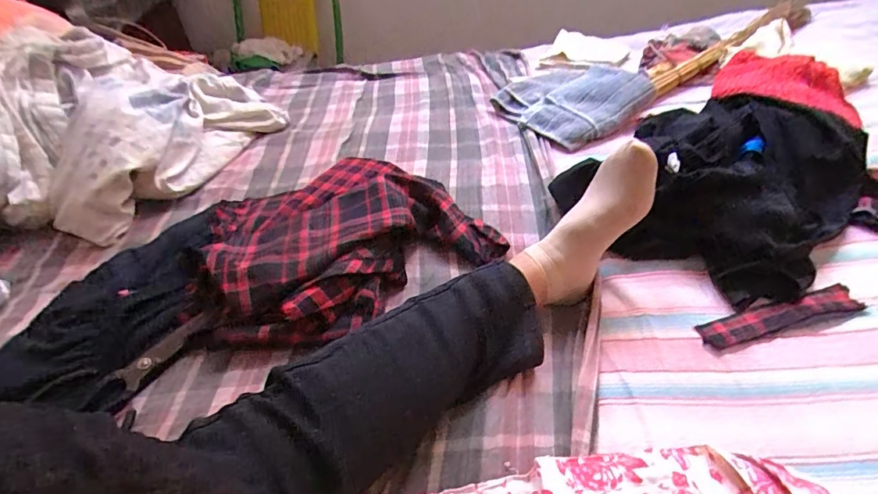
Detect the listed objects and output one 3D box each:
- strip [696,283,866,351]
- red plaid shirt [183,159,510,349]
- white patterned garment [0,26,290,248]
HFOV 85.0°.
[{"bbox_3d":[0.366,0.075,0.515,0.179,0.004,0.035,-13,44,-6],"label":"strip"},{"bbox_3d":[-0.136,-0.016,0.628,0.377,0.064,0.280,-20,45,-12],"label":"red plaid shirt"},{"bbox_3d":[-0.531,-0.212,0.768,0.323,0.192,0.414,14,47,21],"label":"white patterned garment"}]

